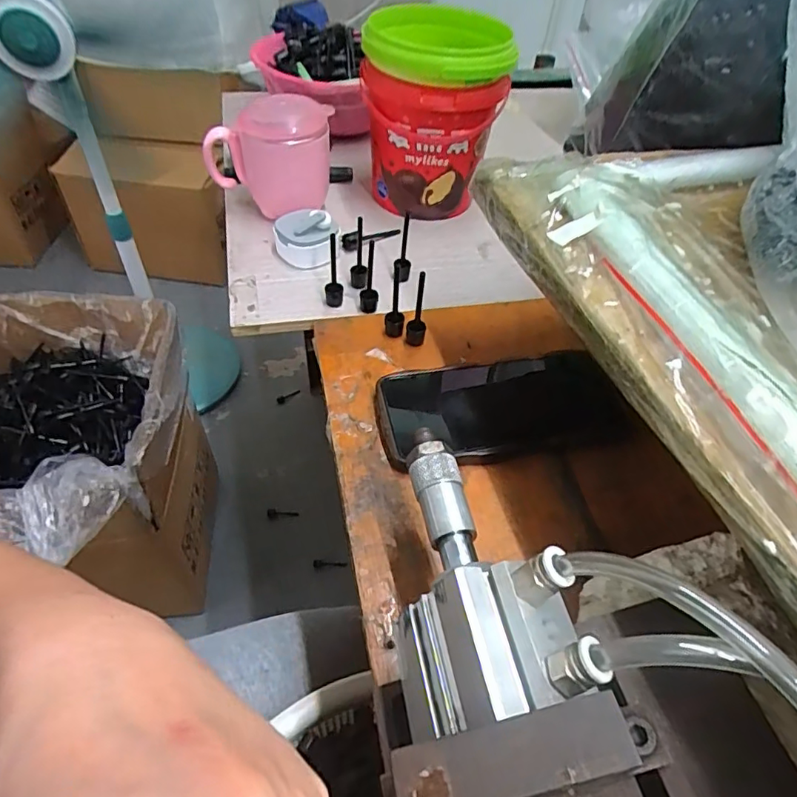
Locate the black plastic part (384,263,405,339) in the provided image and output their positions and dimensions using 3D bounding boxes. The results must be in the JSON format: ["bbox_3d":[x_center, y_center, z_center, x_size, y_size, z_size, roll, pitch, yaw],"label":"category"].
[{"bbox_3d":[-0.003,-0.072,0.410,0.015,0.054,0.018,2,49,-4],"label":"black plastic part"}]

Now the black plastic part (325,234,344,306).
[{"bbox_3d":[-0.054,-0.101,0.430,0.015,0.065,0.012,-5,49,-9],"label":"black plastic part"}]

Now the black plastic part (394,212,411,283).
[{"bbox_3d":[0.004,-0.128,0.459,0.014,0.066,0.013,2,49,-3],"label":"black plastic part"}]

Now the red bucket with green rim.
[{"bbox_3d":[0.029,-0.269,0.519,0.126,0.150,0.132,2,49,-3],"label":"red bucket with green rim"}]

